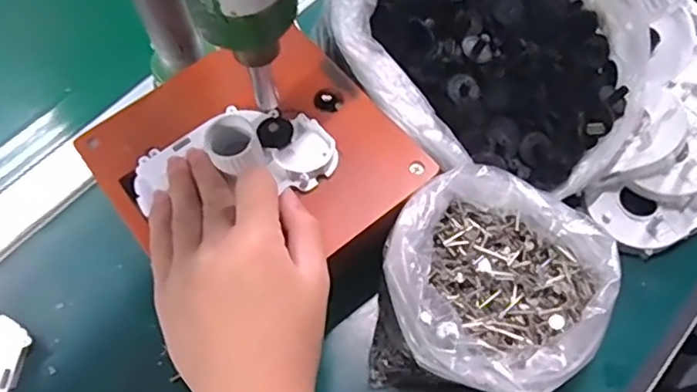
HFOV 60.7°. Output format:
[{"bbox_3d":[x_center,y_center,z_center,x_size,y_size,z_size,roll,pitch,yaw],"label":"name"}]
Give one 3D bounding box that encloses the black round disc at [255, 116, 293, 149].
[{"bbox_3d":[-0.041,-0.036,0.332,0.020,0.007,0.019,-18,64,-8],"label":"black round disc"}]

